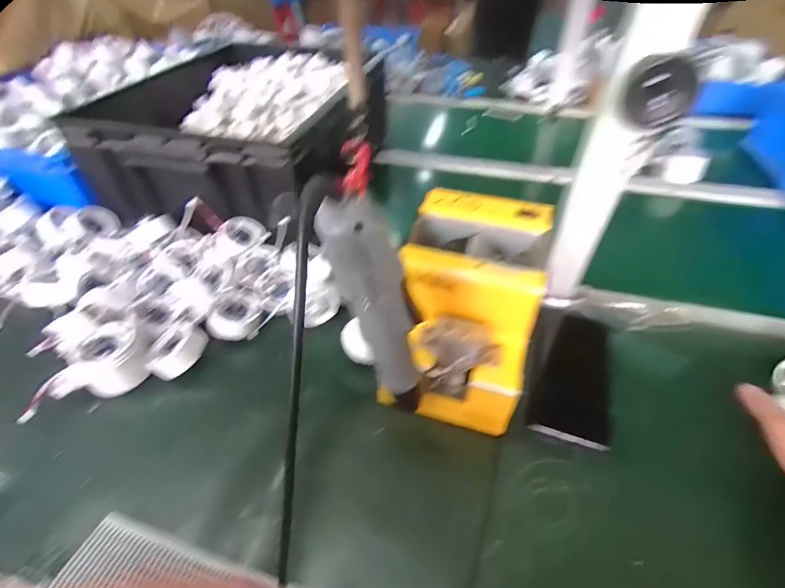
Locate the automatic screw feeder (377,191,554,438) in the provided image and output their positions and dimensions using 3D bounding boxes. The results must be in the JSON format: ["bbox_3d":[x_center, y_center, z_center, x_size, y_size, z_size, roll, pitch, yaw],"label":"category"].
[{"bbox_3d":[0.071,0.011,0.382,0.122,0.129,0.181,12,46,13],"label":"automatic screw feeder"}]

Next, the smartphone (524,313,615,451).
[{"bbox_3d":[0.200,0.086,0.425,0.075,0.007,0.163,19,48,19],"label":"smartphone"}]

